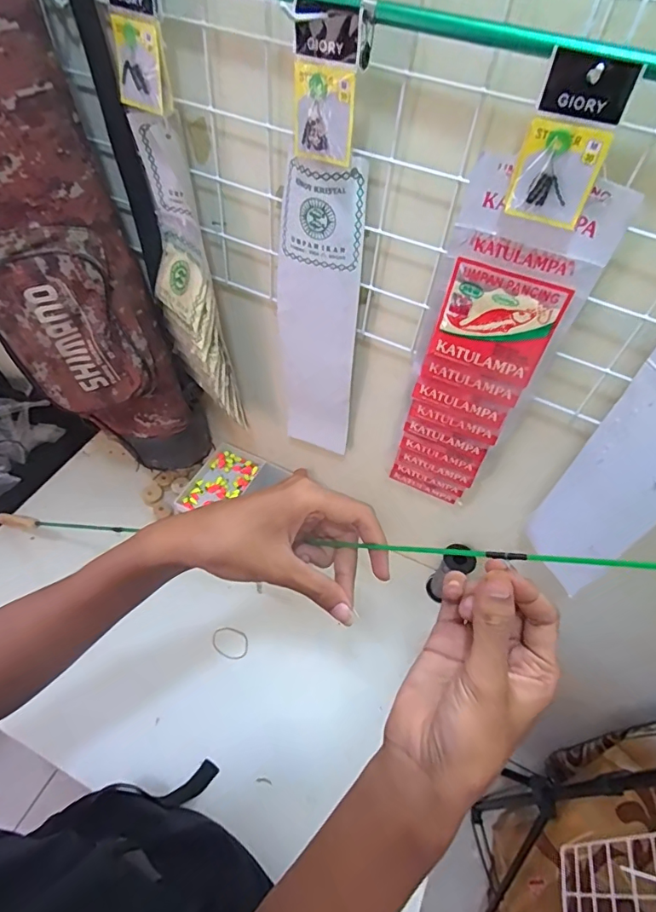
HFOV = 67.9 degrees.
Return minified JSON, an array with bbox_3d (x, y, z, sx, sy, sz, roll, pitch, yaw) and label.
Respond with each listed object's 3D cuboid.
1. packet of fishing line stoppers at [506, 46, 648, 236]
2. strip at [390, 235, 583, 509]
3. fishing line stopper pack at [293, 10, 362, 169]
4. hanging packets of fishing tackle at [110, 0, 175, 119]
[{"bbox_3d":[0.157,-0.204,0.322,0.051,0.091,0.009,25,54,14],"label":"packet of fishing line stoppers"},{"bbox_3d":[0.145,-0.057,0.531,0.098,0.349,0.024,21,53,11],"label":"strip"},{"bbox_3d":[-0.003,-0.269,0.363,0.050,0.089,0.009,19,48,13],"label":"fishing line stopper pack"},{"bbox_3d":[-0.162,-0.347,0.407,0.065,0.099,0.022,29,49,18],"label":"hanging packets of fishing tackle"}]

